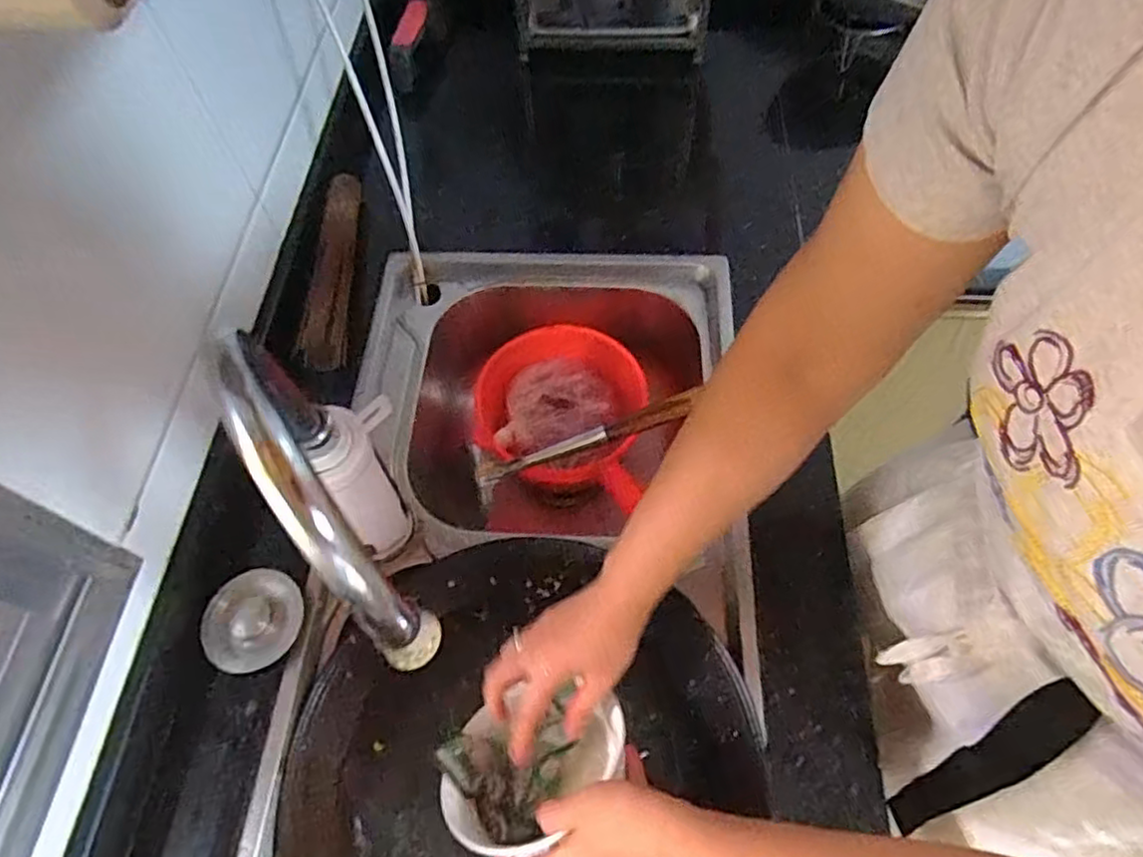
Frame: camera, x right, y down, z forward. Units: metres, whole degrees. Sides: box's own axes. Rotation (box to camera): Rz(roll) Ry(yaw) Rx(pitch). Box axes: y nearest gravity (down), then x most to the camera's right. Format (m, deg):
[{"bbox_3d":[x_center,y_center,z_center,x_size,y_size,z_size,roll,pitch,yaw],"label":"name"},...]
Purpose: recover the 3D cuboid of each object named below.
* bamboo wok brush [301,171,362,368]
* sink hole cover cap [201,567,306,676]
[{"bbox_3d":[-0.270,-0.185,0.761,0.035,0.048,0.274,-5,61,-1],"label":"bamboo wok brush"},{"bbox_3d":[-0.272,0.163,0.566,0.073,0.011,0.083,22,70,-5],"label":"sink hole cover cap"}]

